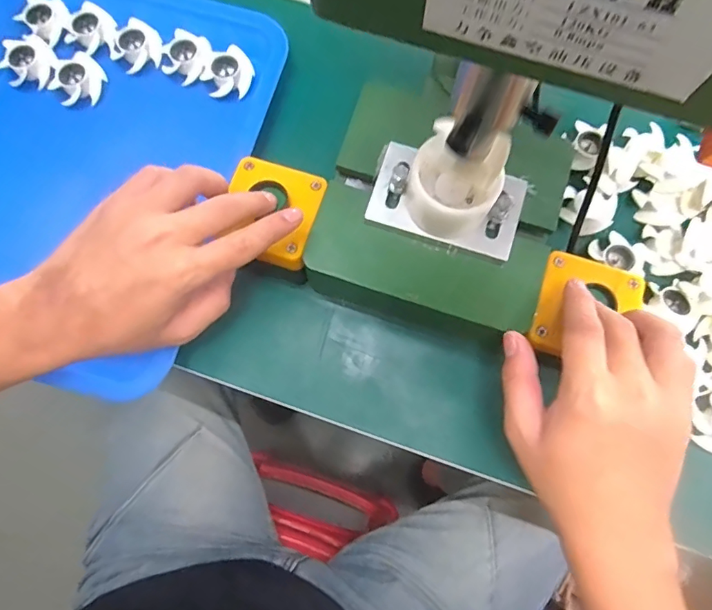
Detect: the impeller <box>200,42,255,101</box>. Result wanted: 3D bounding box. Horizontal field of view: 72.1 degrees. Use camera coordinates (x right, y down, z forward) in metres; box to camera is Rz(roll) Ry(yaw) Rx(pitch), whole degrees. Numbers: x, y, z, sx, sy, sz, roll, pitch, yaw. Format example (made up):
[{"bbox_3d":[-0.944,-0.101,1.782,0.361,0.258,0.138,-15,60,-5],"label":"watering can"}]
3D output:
[{"bbox_3d":[-0.110,-0.199,0.418,0.043,0.019,0.036,-16,77,-4],"label":"impeller"}]

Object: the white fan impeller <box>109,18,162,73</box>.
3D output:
[{"bbox_3d":[-0.193,-0.226,0.427,0.044,0.021,0.038,-21,77,-5],"label":"white fan impeller"}]

